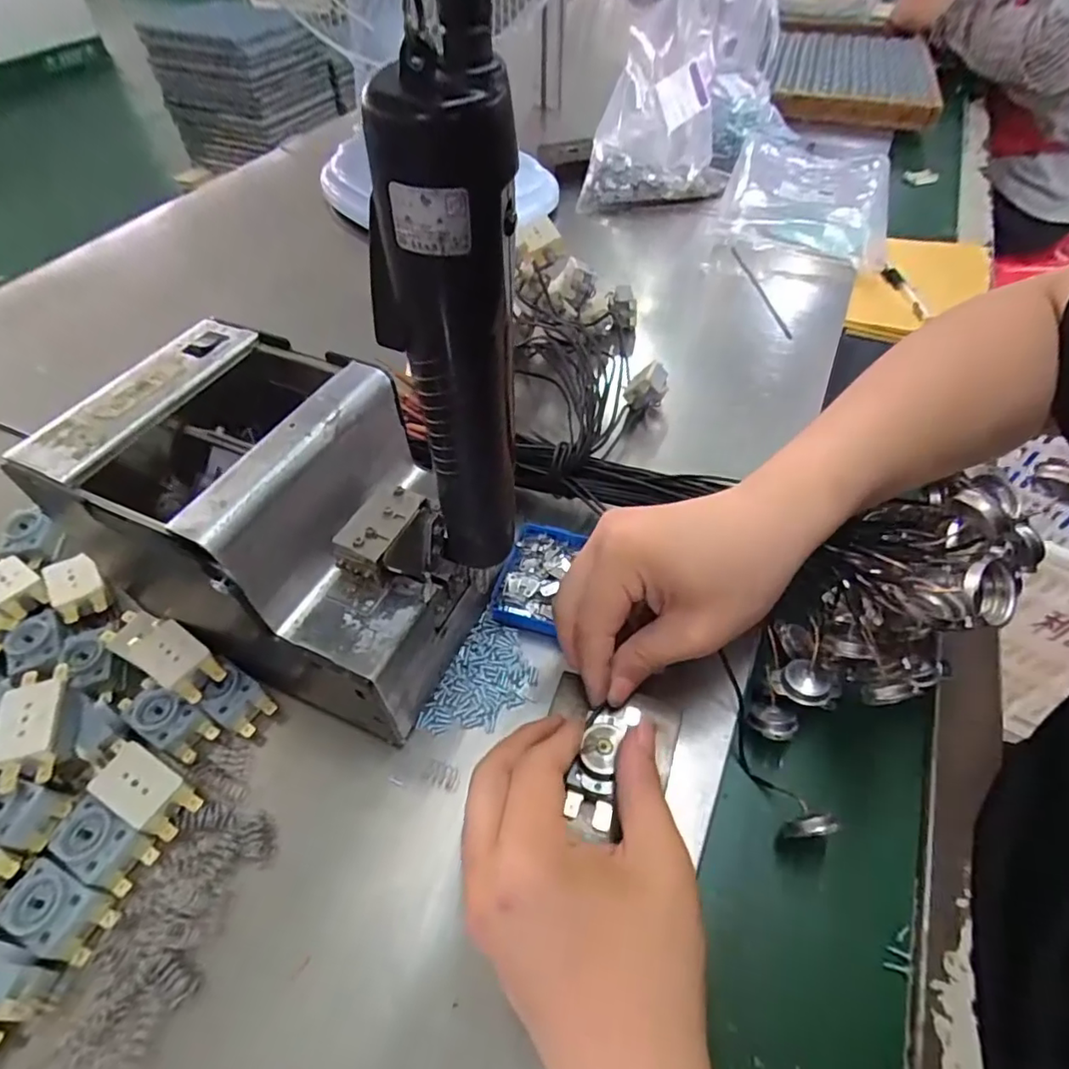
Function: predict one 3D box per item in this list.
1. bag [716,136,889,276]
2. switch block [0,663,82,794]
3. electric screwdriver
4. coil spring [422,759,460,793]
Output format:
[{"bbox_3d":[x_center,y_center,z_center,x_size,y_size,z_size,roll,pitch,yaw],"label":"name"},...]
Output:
[{"bbox_3d":[0.328,-0.409,0.703,0.188,0.033,0.313,14,53,11],"label":"bag"},{"bbox_3d":[-0.243,0.096,0.289,0.027,0.029,0.053,-12,52,-10],"label":"switch block"},{"bbox_3d":[-0.027,-0.053,0.208,0.032,0.183,0.034,0,51,0],"label":"electric screwdriver"},{"bbox_3d":[-0.047,0.124,0.302,0.019,0.007,0.011,19,54,14],"label":"coil spring"}]

